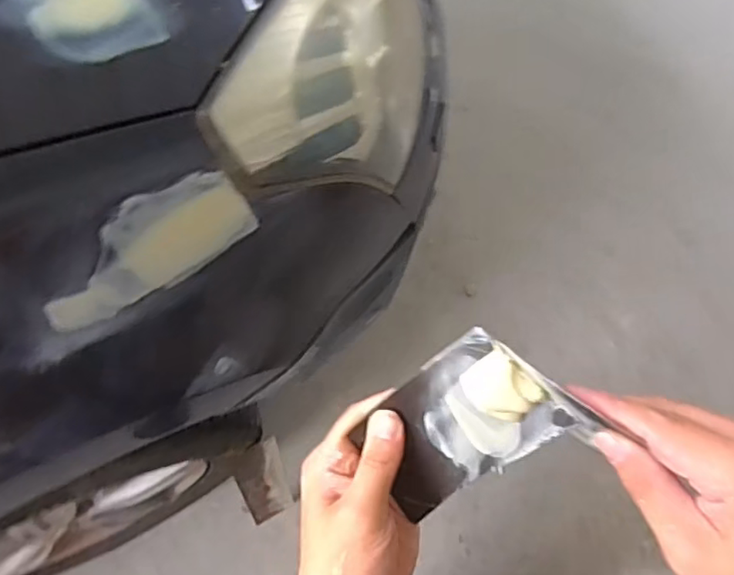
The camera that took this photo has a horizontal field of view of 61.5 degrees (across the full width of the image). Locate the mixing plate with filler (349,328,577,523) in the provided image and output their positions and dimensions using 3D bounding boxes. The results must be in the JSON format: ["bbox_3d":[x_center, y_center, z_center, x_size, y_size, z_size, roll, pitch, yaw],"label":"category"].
[{"bbox_3d":[0.046,0.081,0.344,0.072,0.119,0.011,44,30,-6],"label":"mixing plate with filler"}]

